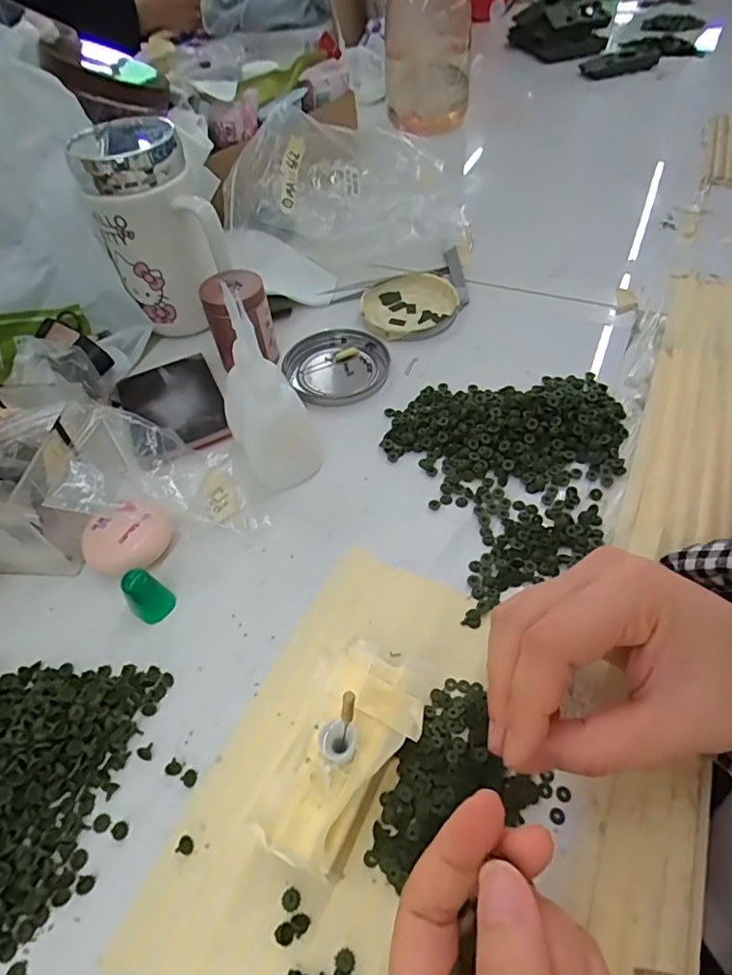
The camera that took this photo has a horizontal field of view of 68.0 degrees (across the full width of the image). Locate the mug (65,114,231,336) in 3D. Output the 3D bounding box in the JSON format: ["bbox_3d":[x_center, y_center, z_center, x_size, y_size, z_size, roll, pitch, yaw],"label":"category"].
[{"bbox_3d":[-0.156,-0.189,0.411,0.078,0.134,0.087,-22,53,-12],"label":"mug"}]

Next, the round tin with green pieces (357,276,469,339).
[{"bbox_3d":[0.035,-0.151,0.452,0.082,0.011,0.076,-2,52,3],"label":"round tin with green pieces"}]

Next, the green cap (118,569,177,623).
[{"bbox_3d":[-0.115,0.057,0.287,0.019,0.029,0.015,-39,59,-24],"label":"green cap"}]

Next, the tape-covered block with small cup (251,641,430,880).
[{"bbox_3d":[-0.007,0.111,0.226,0.046,0.039,0.084,16,55,17],"label":"tape-covered block with small cup"}]

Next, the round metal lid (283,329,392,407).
[{"bbox_3d":[-0.021,-0.093,0.412,0.078,0.008,0.076,-2,52,3],"label":"round metal lid"}]

